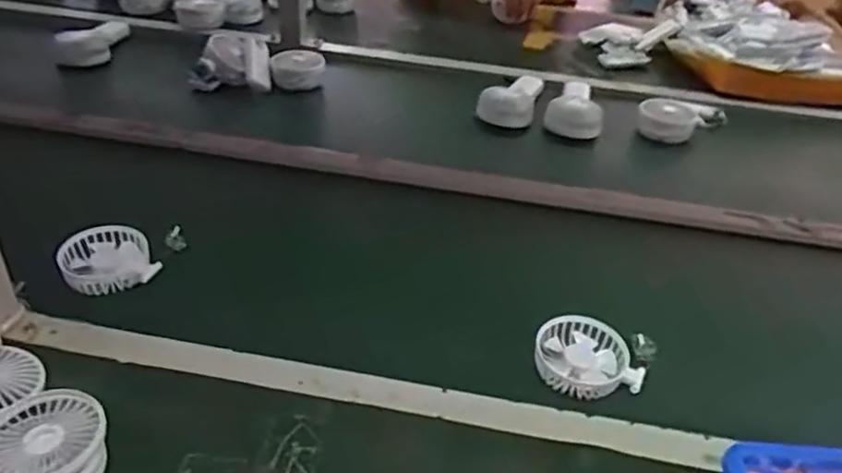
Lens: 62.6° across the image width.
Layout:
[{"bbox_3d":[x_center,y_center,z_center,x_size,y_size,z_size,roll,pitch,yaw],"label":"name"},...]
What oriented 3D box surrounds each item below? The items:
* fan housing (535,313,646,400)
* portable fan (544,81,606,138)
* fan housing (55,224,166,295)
[{"bbox_3d":[0.166,0.120,0.690,0.101,0.034,0.082,11,38,7],"label":"fan housing"},{"bbox_3d":[0.252,-0.212,1.114,0.091,0.043,0.150,14,38,11],"label":"portable fan"},{"bbox_3d":[-0.347,0.030,0.765,0.088,0.034,0.097,-21,45,-31],"label":"fan housing"}]

